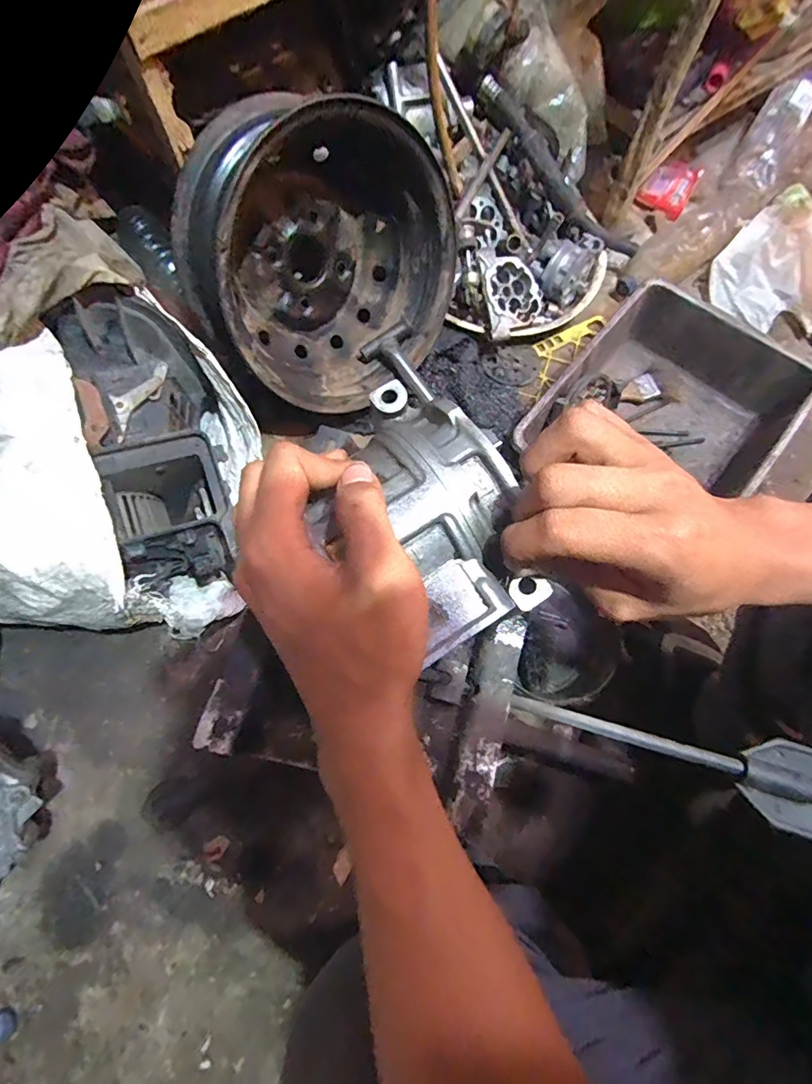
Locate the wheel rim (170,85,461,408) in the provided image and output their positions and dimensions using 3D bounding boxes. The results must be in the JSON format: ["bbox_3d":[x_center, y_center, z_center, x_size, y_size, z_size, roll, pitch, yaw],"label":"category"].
[{"bbox_3d":[-0.109,-0.380,0.697,0.356,0.395,0.165,-38,51,-9],"label":"wheel rim"}]

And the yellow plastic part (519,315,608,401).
[{"bbox_3d":[0.277,-0.350,0.884,0.067,0.023,0.222,40,76,11],"label":"yellow plastic part"}]

